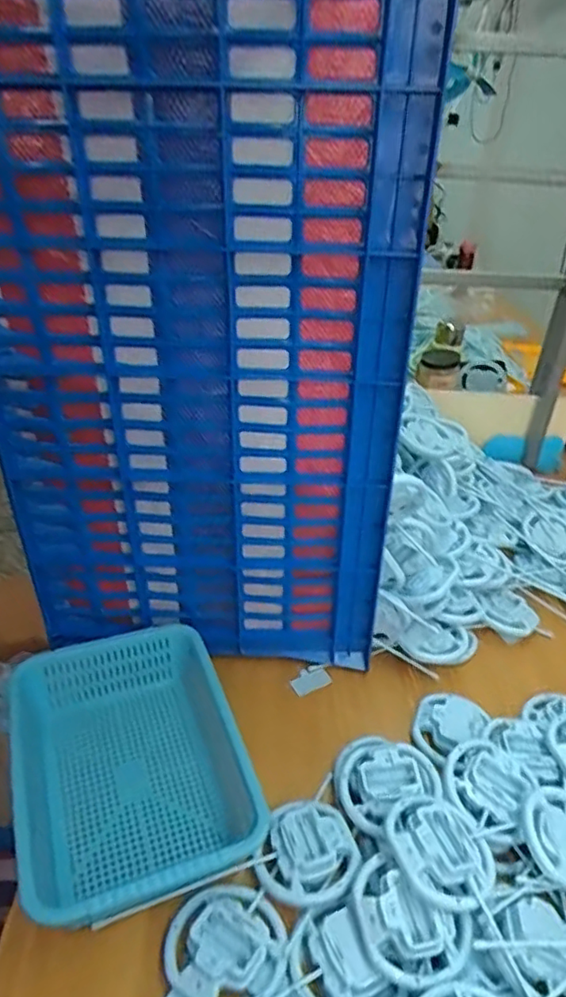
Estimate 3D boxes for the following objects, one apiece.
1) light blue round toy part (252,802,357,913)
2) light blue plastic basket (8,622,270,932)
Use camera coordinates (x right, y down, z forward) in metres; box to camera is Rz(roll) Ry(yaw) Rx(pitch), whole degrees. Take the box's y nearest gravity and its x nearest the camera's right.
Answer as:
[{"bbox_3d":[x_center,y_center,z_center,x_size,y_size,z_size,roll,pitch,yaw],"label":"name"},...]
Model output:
[{"bbox_3d":[0.027,0.336,0.589,0.087,0.027,0.100,17,36,20],"label":"light blue round toy part"},{"bbox_3d":[-0.161,0.280,0.641,0.223,0.090,0.290,-9,35,-18],"label":"light blue plastic basket"}]

